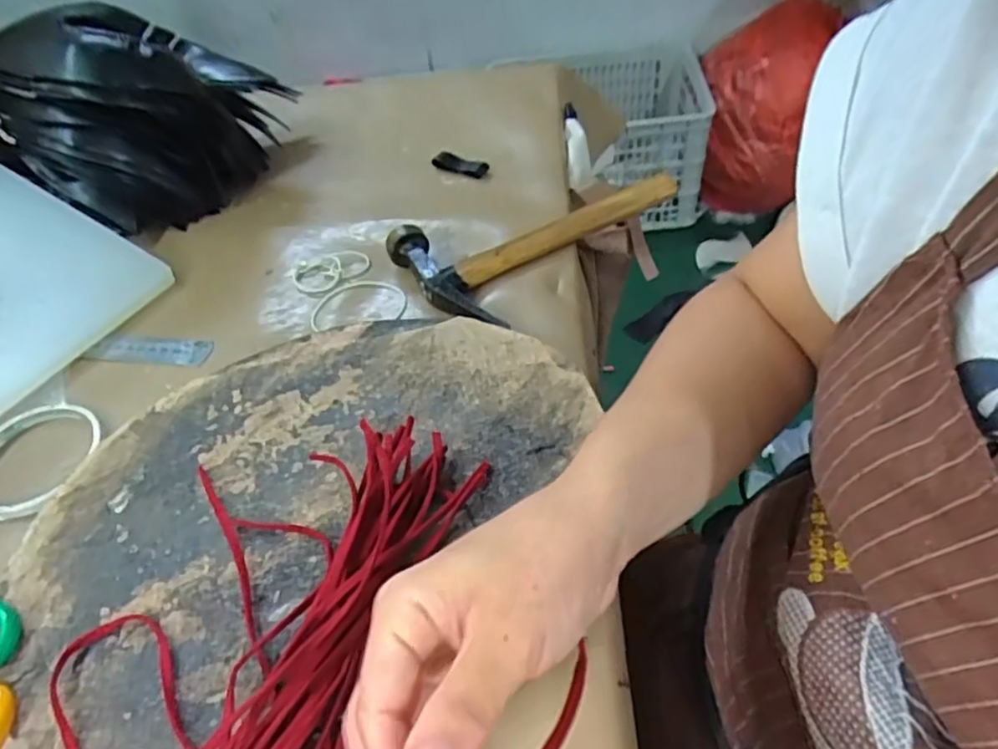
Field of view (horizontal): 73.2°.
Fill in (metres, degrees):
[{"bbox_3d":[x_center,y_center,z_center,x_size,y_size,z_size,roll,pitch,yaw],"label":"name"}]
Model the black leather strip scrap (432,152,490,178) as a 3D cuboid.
[{"bbox_3d":[-0.039,-0.205,0.655,0.057,0.011,0.017,22,55,23],"label":"black leather strip scrap"}]

